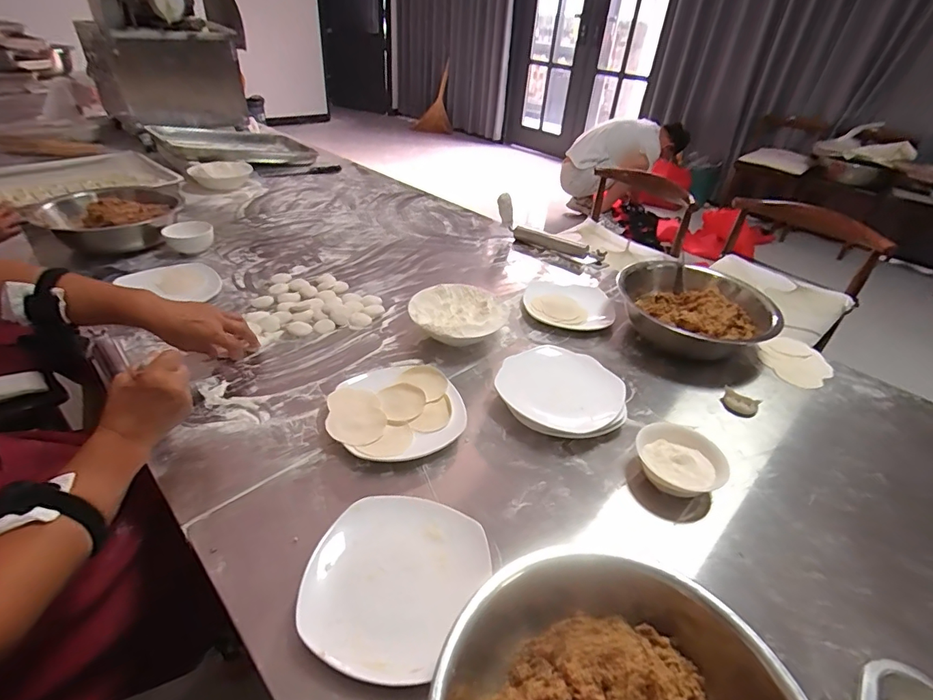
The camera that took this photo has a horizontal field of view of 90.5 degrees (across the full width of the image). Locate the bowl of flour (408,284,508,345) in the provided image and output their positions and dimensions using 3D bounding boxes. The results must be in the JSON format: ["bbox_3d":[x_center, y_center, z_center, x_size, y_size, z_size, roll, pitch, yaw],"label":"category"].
[{"bbox_3d":[-0.016,-0.056,0.838,0.167,0.059,0.167,4,35,-3],"label":"bowl of flour"}]

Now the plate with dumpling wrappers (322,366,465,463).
[{"bbox_3d":[-0.100,0.084,0.666,0.183,0.025,0.178,4,35,-3],"label":"plate with dumpling wrappers"}]

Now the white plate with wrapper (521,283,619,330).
[{"bbox_3d":[0.208,-0.094,0.943,0.182,0.034,0.159,13,36,11],"label":"white plate with wrapper"}]

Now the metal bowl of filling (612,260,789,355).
[{"bbox_3d":[0.425,-0.075,0.888,0.248,0.109,0.224,11,36,9],"label":"metal bowl of filling"}]

